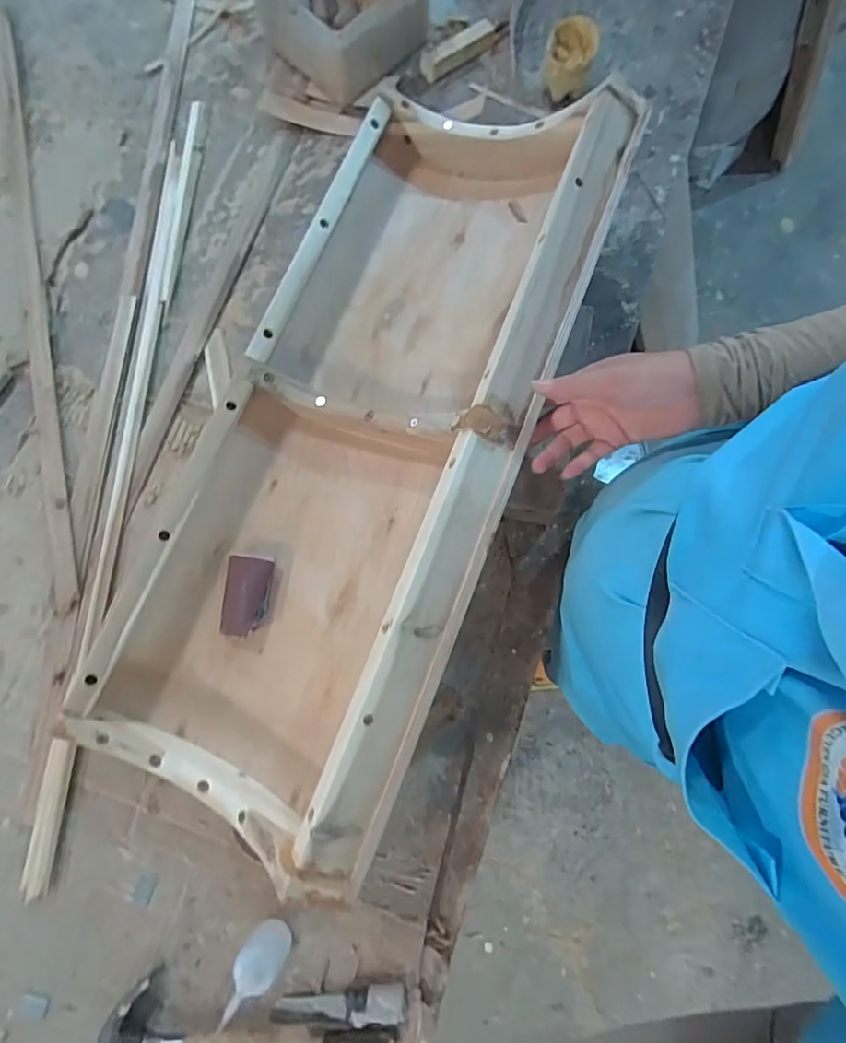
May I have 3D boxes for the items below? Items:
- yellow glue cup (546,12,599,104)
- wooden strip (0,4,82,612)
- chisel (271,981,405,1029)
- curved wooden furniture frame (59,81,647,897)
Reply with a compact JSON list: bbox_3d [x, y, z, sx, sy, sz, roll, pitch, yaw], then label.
[{"bbox_3d":[0.168,-0.528,0.614,0.055,0.057,0.059,14,79,5],"label":"yellow glue cup"},{"bbox_3d":[-0.441,-0.276,0.594,0.029,0.017,0.761,-15,78,-2],"label":"wooden strip"},{"bbox_3d":[-0.068,0.398,0.436,0.106,0.014,0.023,-5,78,0],"label":"chisel"},{"bbox_3d":[-0.049,-0.096,0.480,0.271,0.134,0.681,20,79,6],"label":"curved wooden furniture frame"}]

